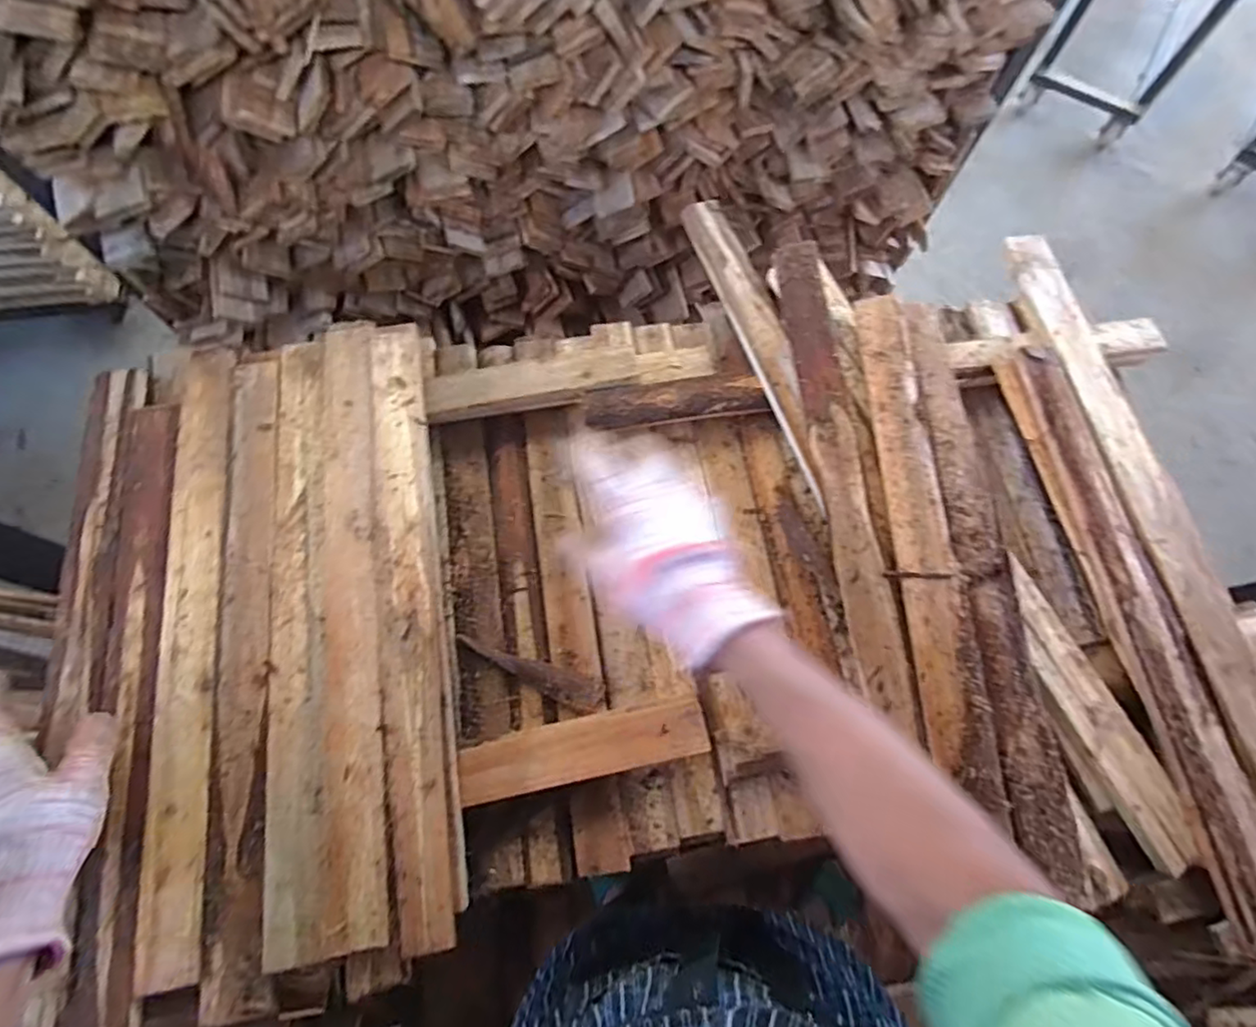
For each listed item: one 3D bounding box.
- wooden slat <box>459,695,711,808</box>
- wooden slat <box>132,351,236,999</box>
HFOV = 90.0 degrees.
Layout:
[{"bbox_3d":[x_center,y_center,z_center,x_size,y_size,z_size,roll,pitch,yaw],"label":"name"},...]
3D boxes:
[{"bbox_3d":[-0.033,0.183,0.492,0.190,0.011,0.046,-11,71,-5],"label":"wooden slat"},{"bbox_3d":[-0.340,0.081,0.491,0.042,0.016,0.484,-9,71,-5],"label":"wooden slat"}]

